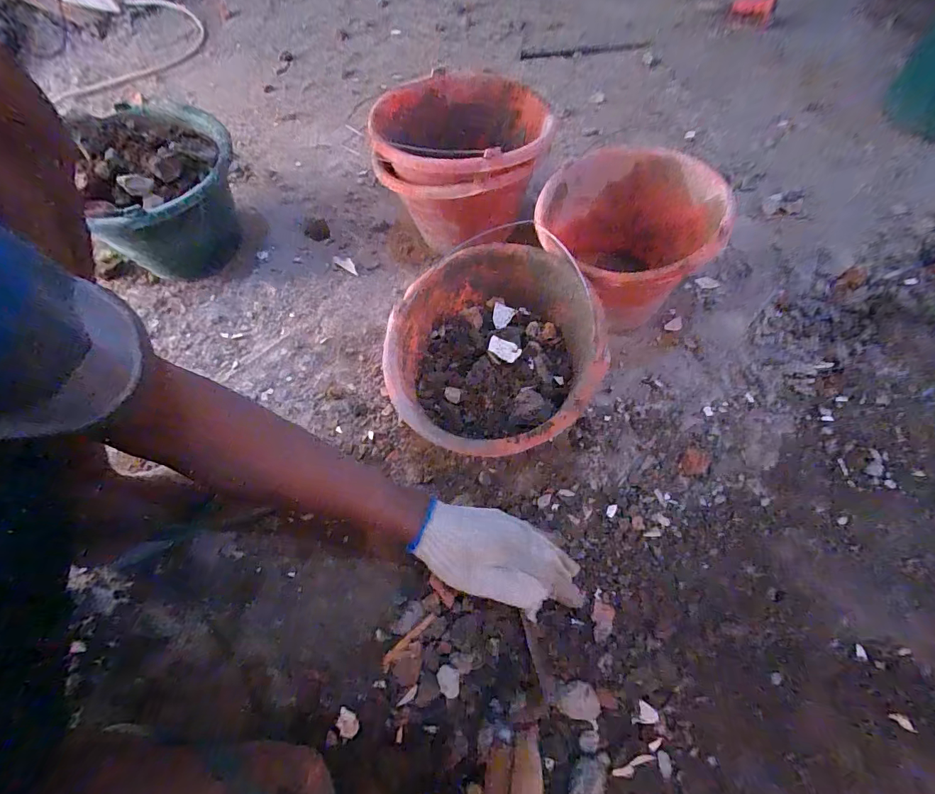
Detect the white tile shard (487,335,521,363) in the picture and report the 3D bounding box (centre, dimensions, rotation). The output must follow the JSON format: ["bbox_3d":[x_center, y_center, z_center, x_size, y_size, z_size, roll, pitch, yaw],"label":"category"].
[{"bbox_3d":[0.040,-0.055,0.484,0.039,0.005,0.021,34,83,26],"label":"white tile shard"}]

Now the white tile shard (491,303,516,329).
[{"bbox_3d":[0.044,-0.105,0.559,0.027,0.005,0.031,23,97,-1],"label":"white tile shard"}]

